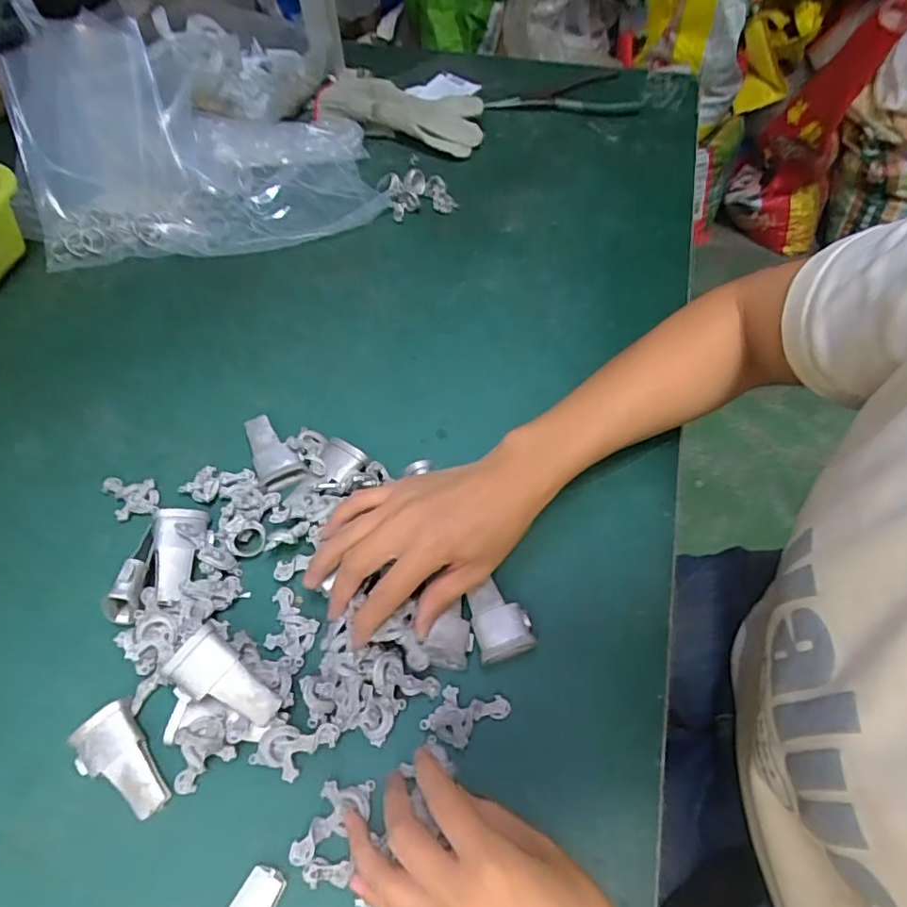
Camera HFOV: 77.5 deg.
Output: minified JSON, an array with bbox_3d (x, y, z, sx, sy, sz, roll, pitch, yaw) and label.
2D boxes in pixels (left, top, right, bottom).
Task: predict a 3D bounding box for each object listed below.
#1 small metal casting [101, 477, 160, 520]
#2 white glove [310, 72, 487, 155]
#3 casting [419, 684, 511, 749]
[{"bbox_3d":[-0.235,0.029,0.413,0.032,0.011,0.045,-36,65,-18],"label":"small metal casting"},{"bbox_3d":[-0.064,-0.394,0.642,0.197,0.030,0.111,20,62,13],"label":"white glove"},{"bbox_3d":[0.007,0.155,0.332,0.049,0.004,0.031,8,59,6],"label":"casting"}]

